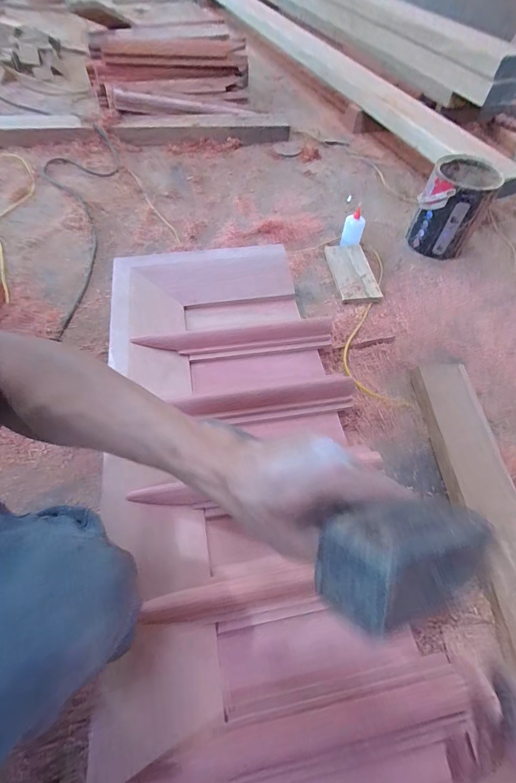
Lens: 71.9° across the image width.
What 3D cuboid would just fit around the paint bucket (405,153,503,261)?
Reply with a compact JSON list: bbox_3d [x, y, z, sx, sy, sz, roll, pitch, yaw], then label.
[{"bbox_3d":[0.557,-0.529,1.016,0.176,0.207,0.229,27,59,13],"label":"paint bucket"}]

